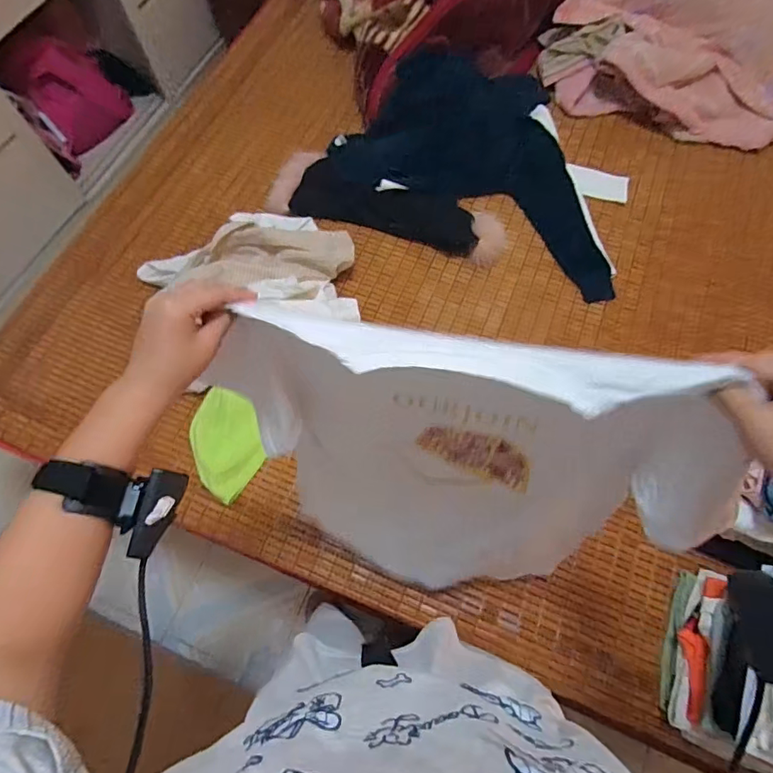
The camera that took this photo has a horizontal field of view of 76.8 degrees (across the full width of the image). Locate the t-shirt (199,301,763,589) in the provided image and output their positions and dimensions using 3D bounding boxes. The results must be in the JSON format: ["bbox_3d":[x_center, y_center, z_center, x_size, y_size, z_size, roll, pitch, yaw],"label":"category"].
[{"bbox_3d":[0.089,0.124,0.565,0.416,0.464,0.162,9,67,5],"label":"t-shirt"}]

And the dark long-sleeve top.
[{"bbox_3d":[0.238,-0.558,1.187,0.756,0.085,0.602,23,69,11],"label":"dark long-sleeve top"}]

